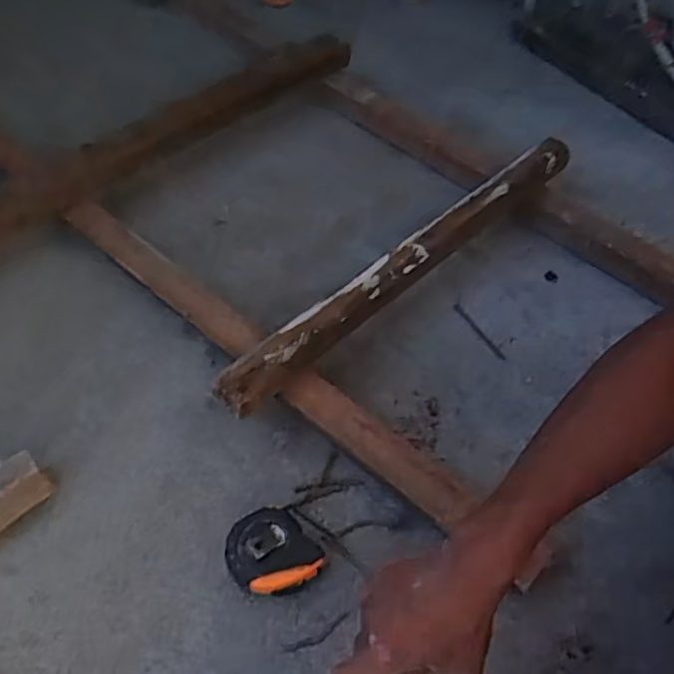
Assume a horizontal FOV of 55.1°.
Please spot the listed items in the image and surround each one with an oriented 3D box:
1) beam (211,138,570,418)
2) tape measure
[{"bbox_3d":[0.103,-0.105,0.824,0.612,0.050,0.054,-38,61,-26],"label":"beam"},{"bbox_3d":[-0.064,0.217,0.636,0.074,0.049,0.088,-35,59,-24],"label":"tape measure"}]

